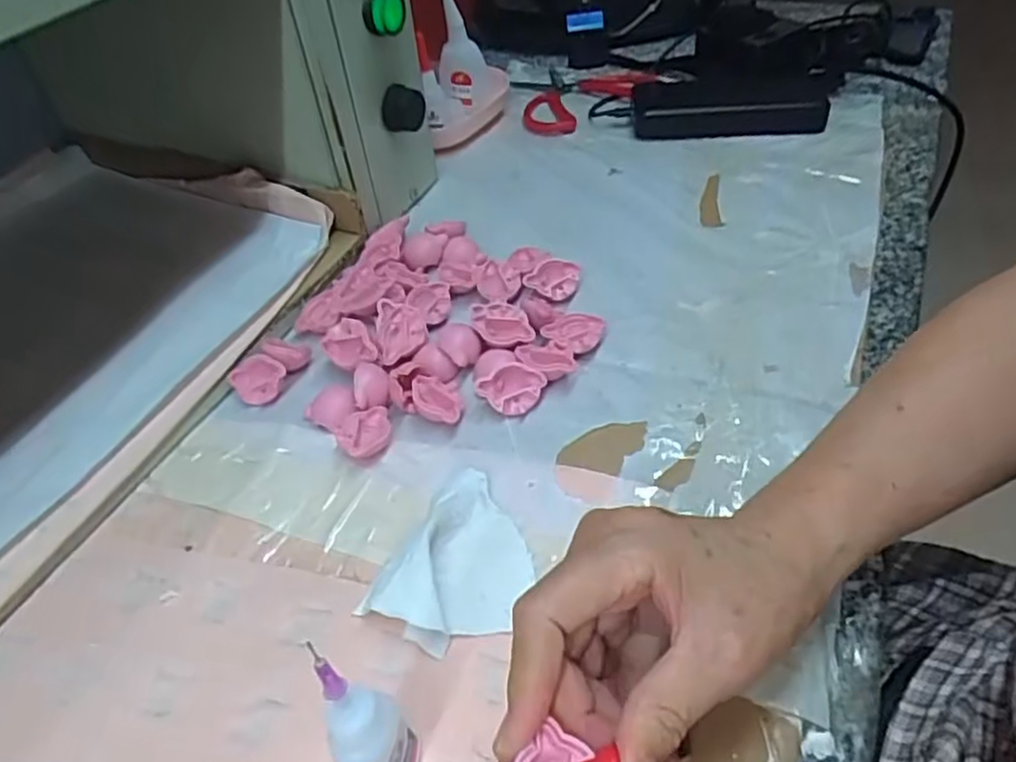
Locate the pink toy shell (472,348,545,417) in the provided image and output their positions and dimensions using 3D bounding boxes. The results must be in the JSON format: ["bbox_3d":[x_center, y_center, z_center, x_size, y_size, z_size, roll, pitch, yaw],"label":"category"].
[{"bbox_3d":[0.000,-0.003,0.398,0.037,0.018,0.042,-10,48,-6],"label":"pink toy shell"}]

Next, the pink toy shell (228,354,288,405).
[{"bbox_3d":[-0.147,-0.002,0.418,0.027,0.019,0.027,-2,48,2],"label":"pink toy shell"}]

